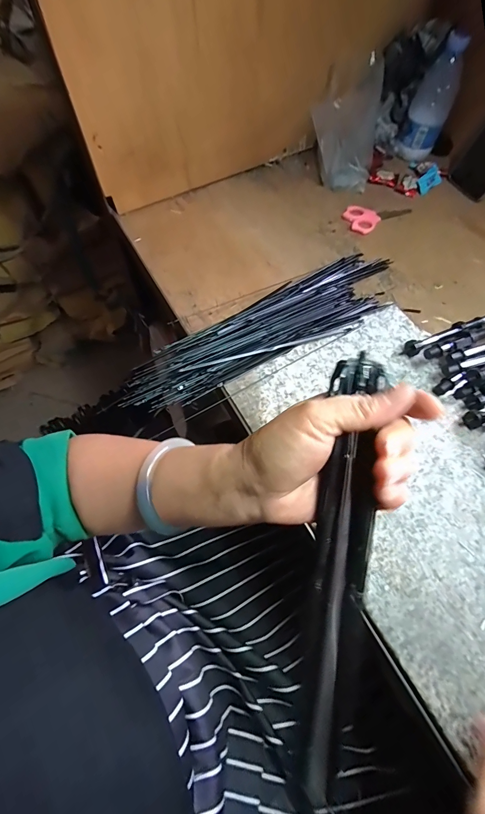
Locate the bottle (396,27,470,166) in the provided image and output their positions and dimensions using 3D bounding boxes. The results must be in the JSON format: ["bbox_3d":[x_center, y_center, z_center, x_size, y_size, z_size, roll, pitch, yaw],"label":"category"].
[{"bbox_3d":[0.303,-0.487,0.559,0.062,0.147,0.052,26,68,11],"label":"bottle"}]

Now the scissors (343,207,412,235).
[{"bbox_3d":[0.215,-0.311,0.561,0.109,0.013,0.053,-29,69,-14],"label":"scissors"}]

